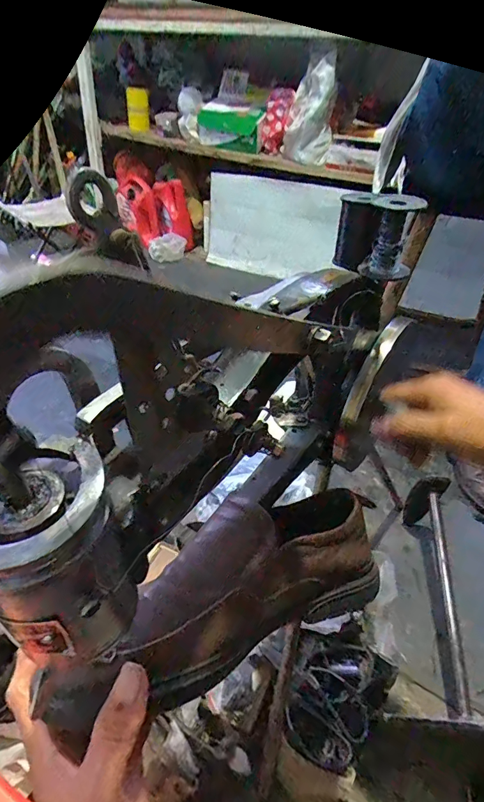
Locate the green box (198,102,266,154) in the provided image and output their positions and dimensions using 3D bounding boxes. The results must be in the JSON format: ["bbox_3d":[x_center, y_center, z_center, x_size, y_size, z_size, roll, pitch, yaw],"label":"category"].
[{"bbox_3d":[-0.037,-0.893,1.397,0.229,0.127,0.055,14,41,13],"label":"green box"}]

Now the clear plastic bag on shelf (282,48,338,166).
[{"bbox_3d":[0.208,-0.825,1.230,0.129,0.337,0.087,-1,72,-4],"label":"clear plastic bag on shelf"}]

